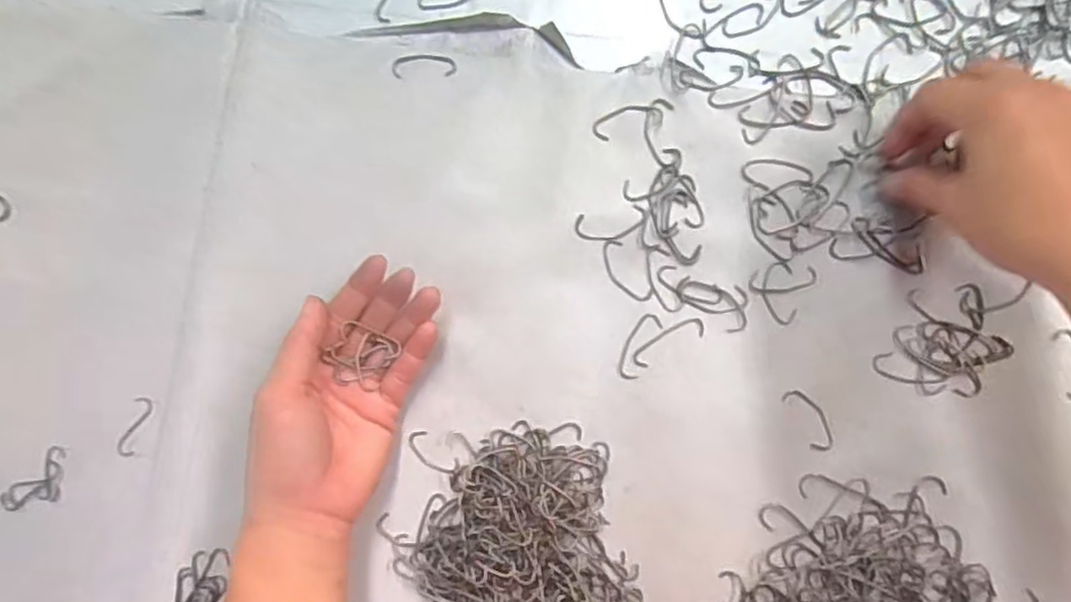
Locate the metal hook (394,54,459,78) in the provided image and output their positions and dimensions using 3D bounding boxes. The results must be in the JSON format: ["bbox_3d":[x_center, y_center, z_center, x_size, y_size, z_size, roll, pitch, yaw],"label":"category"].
[{"bbox_3d":[-0.065,-0.138,0.379,0.038,0.004,0.013,1,86,7],"label":"metal hook"}]

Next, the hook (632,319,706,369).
[{"bbox_3d":[0.071,0.022,0.349,0.041,0.004,0.012,-30,83,4],"label":"hook"}]

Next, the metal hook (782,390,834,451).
[{"bbox_3d":[0.143,0.062,0.338,0.015,0.004,0.035,-30,83,4],"label":"metal hook"}]

